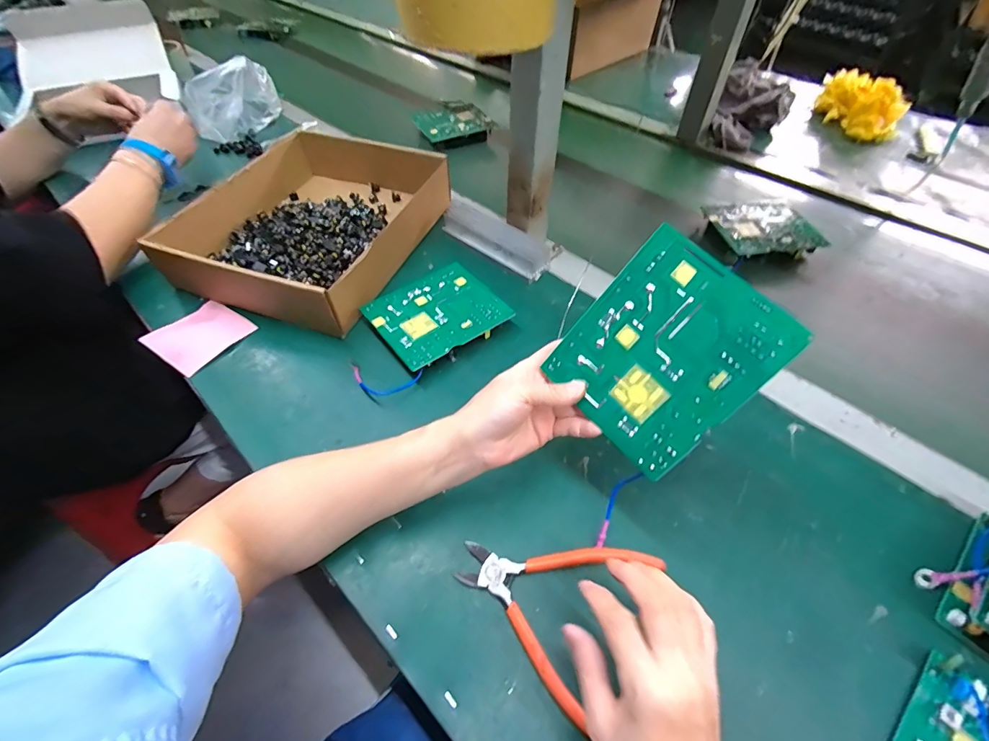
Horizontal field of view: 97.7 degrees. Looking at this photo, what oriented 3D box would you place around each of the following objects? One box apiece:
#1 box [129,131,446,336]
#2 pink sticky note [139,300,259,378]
[{"bbox_3d":[-0.224,-0.197,0.563,0.250,0.066,0.313,14,52,11],"label":"box"},{"bbox_3d":[-0.322,-0.039,0.475,0.077,0.013,0.084,26,55,19],"label":"pink sticky note"}]

